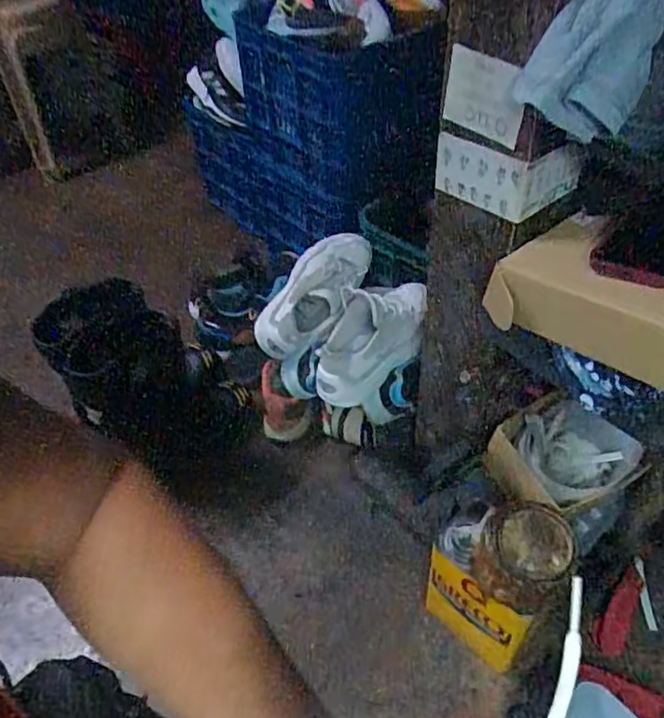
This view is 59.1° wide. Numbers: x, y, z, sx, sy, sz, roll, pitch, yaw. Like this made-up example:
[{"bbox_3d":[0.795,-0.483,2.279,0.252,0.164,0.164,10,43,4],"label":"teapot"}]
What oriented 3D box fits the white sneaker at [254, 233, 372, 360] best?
[{"bbox_3d":[-0.016,-0.120,1.069,0.146,0.100,0.264,21,51,22],"label":"white sneaker"}]

